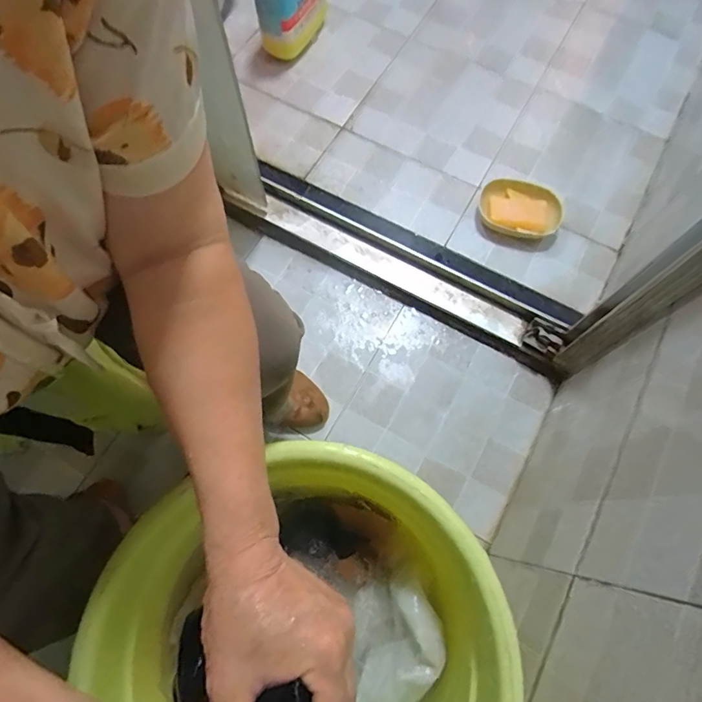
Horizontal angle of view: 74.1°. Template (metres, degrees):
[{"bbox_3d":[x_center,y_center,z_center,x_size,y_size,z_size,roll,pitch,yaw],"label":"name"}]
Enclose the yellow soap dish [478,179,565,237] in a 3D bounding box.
[{"bbox_3d":[0.306,-0.260,0.849,0.147,0.039,0.106,27,72,9],"label":"yellow soap dish"}]

